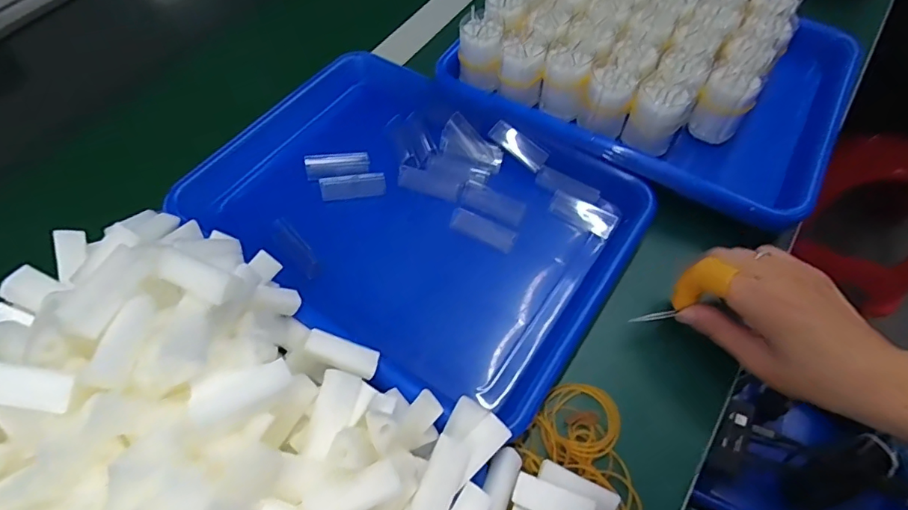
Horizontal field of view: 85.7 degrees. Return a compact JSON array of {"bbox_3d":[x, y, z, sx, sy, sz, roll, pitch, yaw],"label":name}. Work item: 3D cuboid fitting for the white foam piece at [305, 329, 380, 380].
[{"bbox_3d":[-0.069,0.061,0.304,0.045,0.009,0.020,24,62,-6],"label":"white foam piece"}]

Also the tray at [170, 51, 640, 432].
[{"bbox_3d":[-0.036,-0.042,0.402,0.332,0.035,0.238,31,65,19],"label":"tray"}]

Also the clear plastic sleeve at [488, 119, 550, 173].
[{"bbox_3d":[0.057,-0.097,0.429,0.055,0.012,0.019,38,67,6],"label":"clear plastic sleeve"}]

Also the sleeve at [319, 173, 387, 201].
[{"bbox_3d":[-0.085,-0.059,0.413,0.053,0.014,0.015,-14,60,-5],"label":"sleeve"}]

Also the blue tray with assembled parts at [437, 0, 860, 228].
[{"bbox_3d":[0.184,-0.183,0.439,0.321,0.063,0.245,29,65,18],"label":"blue tray with assembled parts"}]

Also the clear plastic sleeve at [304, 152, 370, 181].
[{"bbox_3d":[-0.102,-0.078,0.428,0.054,0.009,0.021,-7,59,-1],"label":"clear plastic sleeve"}]

